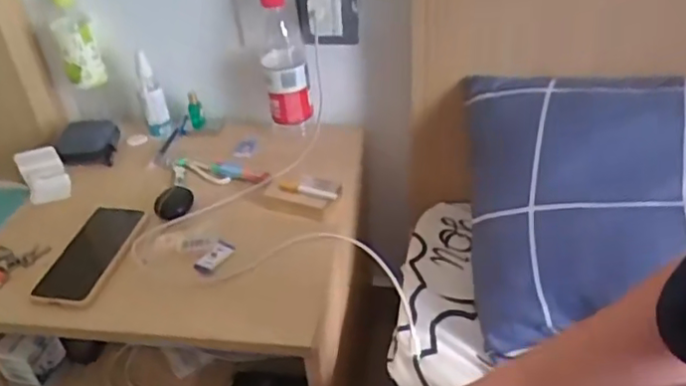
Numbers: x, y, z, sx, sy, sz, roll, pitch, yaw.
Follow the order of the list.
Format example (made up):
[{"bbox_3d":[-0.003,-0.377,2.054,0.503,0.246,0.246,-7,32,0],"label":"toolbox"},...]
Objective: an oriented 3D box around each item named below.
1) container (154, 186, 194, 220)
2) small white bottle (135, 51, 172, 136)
[{"bbox_3d":[-0.222,0.012,0.829,0.050,0.020,0.046,-3,38,2],"label":"container"},{"bbox_3d":[-0.283,-0.140,0.942,0.033,0.142,0.035,-19,41,-18],"label":"small white bottle"}]

